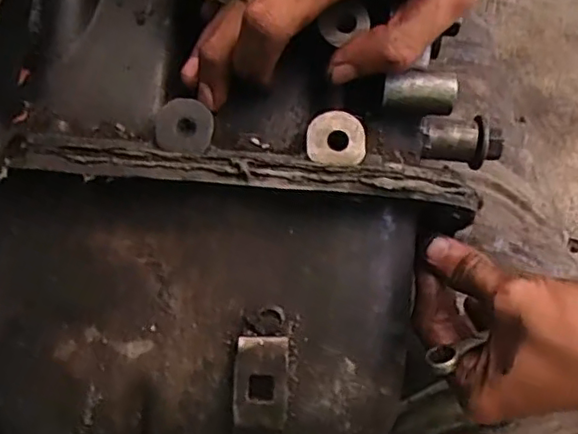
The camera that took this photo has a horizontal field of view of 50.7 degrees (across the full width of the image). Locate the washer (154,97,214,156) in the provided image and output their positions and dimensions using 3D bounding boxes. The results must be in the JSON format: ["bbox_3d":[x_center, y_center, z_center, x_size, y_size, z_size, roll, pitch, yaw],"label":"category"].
[{"bbox_3d":[-0.041,-0.036,0.241,0.023,0.004,0.022,1,80,-7],"label":"washer"}]

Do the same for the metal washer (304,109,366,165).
[{"bbox_3d":[0.019,-0.031,0.241,0.023,0.004,0.022,0,81,-3],"label":"metal washer"}]

